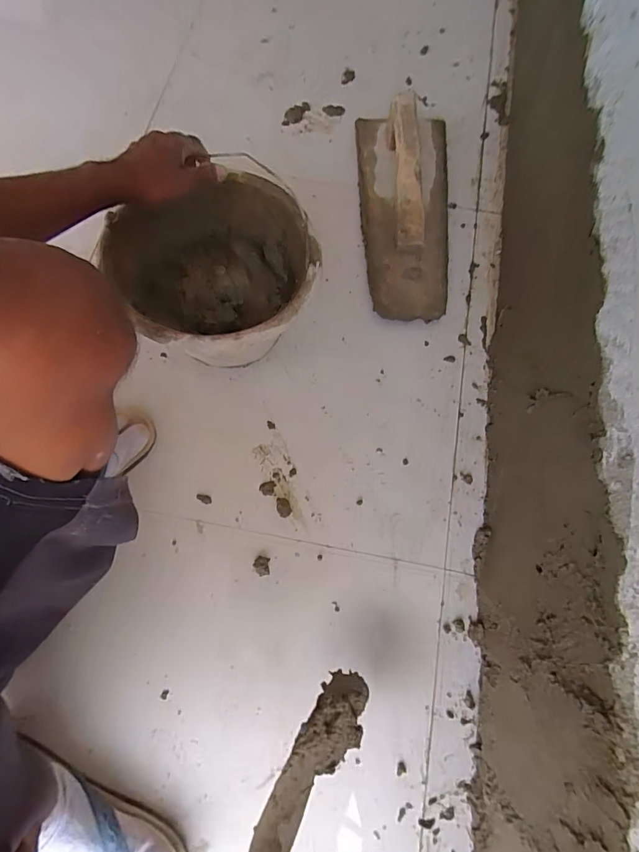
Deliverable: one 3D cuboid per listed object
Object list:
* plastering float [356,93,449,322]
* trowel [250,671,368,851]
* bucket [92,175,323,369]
[{"bbox_3d":[0.136,-0.361,0.713,0.143,0.084,0.361,3,71,-1],"label":"plastering float"},{"bbox_3d":[-0.023,0.329,0.307,0.063,0.067,0.294,16,48,3],"label":"trowel"},{"bbox_3d":[-0.122,-0.186,0.595,0.221,0.145,0.245,-19,73,-8],"label":"bucket"}]

